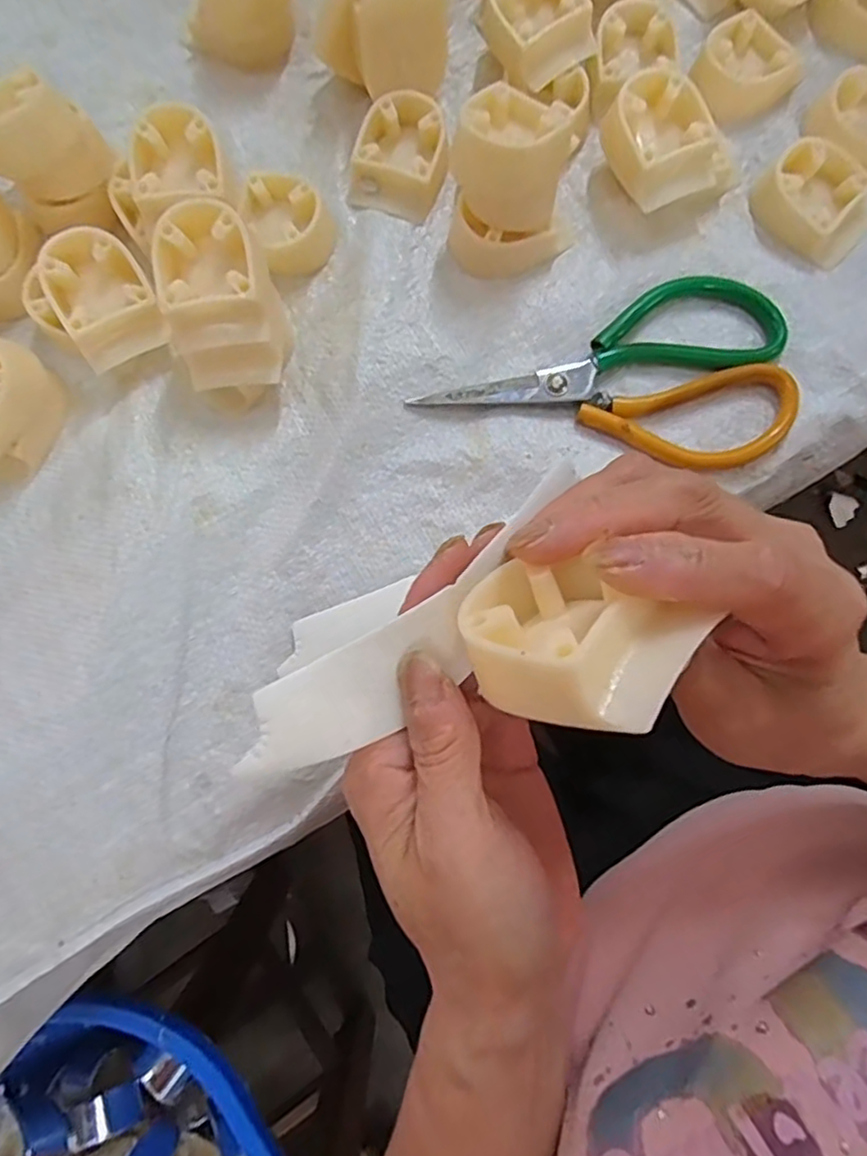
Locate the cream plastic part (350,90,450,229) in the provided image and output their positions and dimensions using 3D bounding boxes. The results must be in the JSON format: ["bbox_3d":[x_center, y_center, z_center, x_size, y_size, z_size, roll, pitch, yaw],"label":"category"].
[{"bbox_3d":[-0.016,-0.230,0.355,0.050,0.021,0.057,20,80,4],"label":"cream plastic part"}]

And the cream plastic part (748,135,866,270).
[{"bbox_3d":[0.205,-0.201,0.347,0.060,0.021,0.049,43,83,8],"label":"cream plastic part"}]

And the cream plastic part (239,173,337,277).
[{"bbox_3d":[-0.077,-0.190,0.349,0.042,0.020,0.052,-24,80,-4],"label":"cream plastic part"}]

